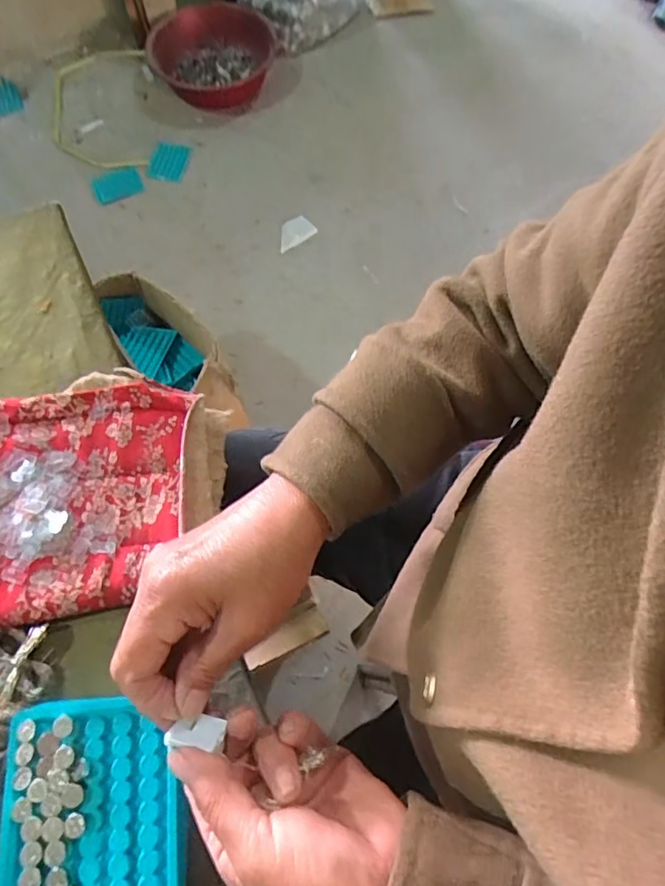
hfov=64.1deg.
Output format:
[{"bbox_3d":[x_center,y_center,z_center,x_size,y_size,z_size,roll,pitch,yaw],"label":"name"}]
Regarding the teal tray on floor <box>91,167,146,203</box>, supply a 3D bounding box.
[{"bbox_3d":[-0.577,-0.694,1.429,0.129,0.020,0.090,-20,70,-10],"label":"teal tray on floor"}]

